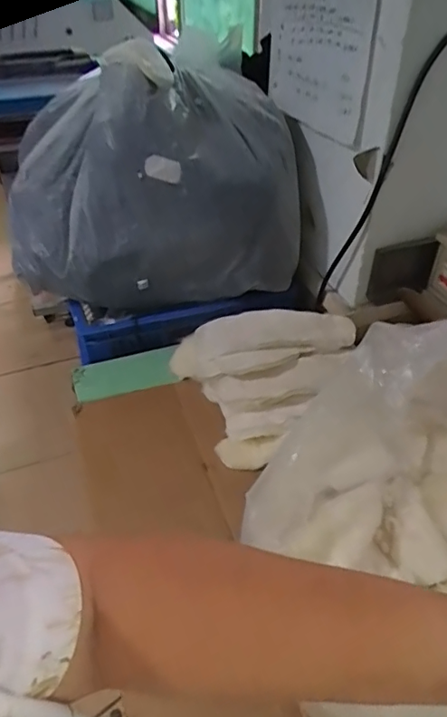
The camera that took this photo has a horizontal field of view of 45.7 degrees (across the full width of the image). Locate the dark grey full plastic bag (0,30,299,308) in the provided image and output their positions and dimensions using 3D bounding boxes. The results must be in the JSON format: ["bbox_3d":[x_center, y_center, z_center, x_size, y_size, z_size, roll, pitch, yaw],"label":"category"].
[{"bbox_3d":[-0.144,-0.342,1.029,0.511,0.418,0.321,-11,42,-12],"label":"dark grey full plastic bag"}]

